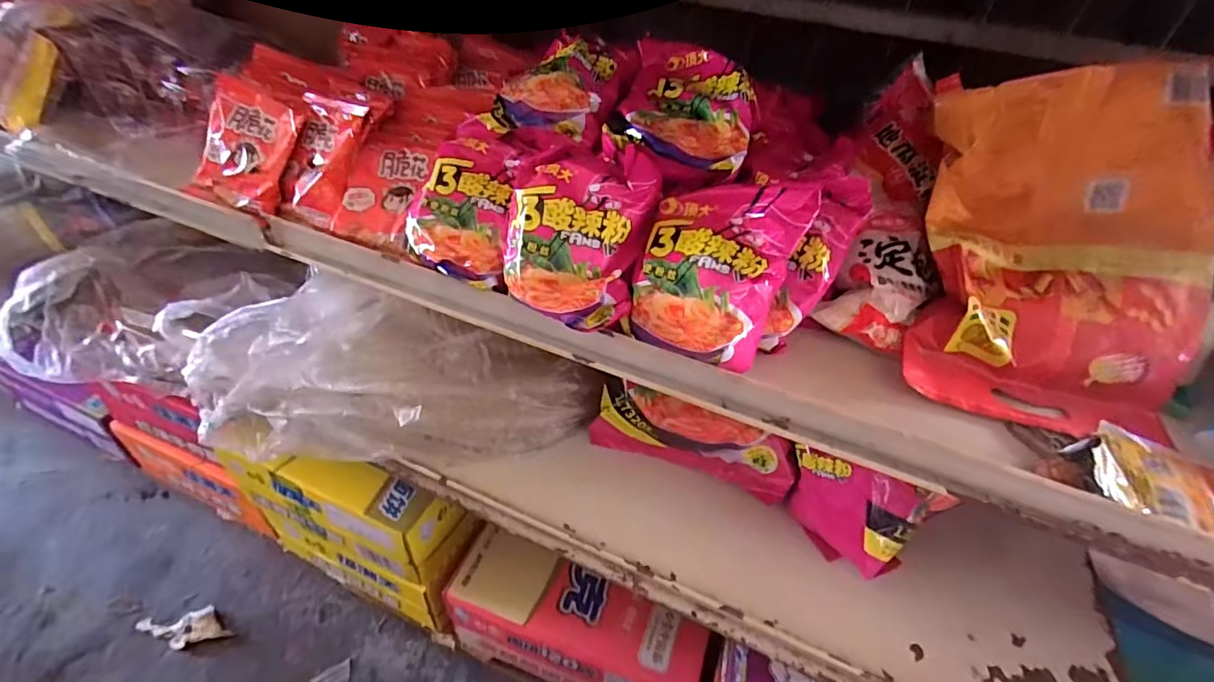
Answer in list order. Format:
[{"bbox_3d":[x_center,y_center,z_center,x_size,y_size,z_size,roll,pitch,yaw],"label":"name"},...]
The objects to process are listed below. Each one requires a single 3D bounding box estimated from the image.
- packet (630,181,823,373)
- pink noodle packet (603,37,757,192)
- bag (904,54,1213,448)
[{"bbox_3d":[0.085,-0.052,0.404,0.121,0.045,0.136,11,83,21],"label":"packet"},{"bbox_3d":[0.068,-0.200,0.464,0.117,0.050,0.155,6,63,14],"label":"pink noodle packet"},{"bbox_3d":[0.356,-0.069,0.414,0.203,0.267,0.063,9,3,7],"label":"bag"}]

